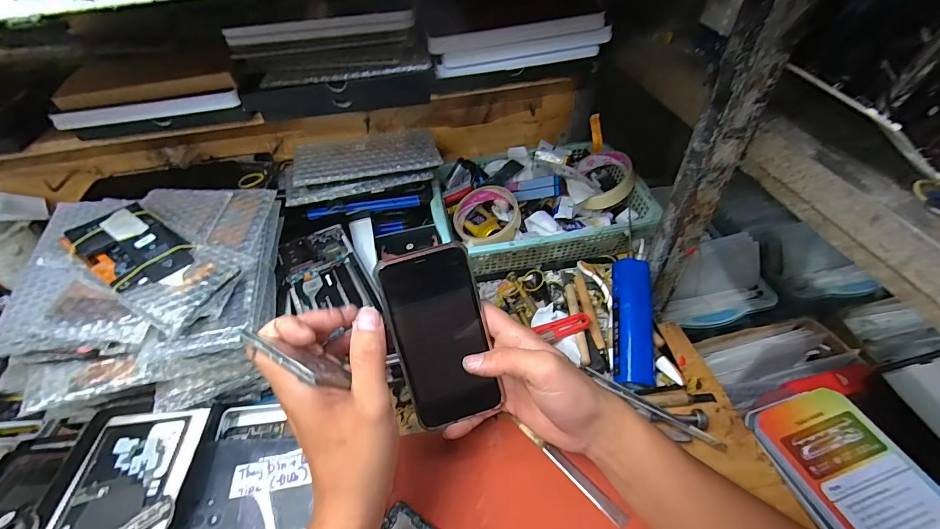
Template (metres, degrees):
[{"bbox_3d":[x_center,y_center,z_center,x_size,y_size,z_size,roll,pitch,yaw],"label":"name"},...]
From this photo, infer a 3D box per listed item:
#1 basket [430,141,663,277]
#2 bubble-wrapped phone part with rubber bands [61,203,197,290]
[{"bbox_3d":[0.088,-0.079,0.530,0.268,0.062,0.184,-9,47,-3],"label":"basket"},{"bbox_3d":[-0.289,-0.015,0.339,0.092,0.011,0.064,34,58,10],"label":"bubble-wrapped phone part with rubber bands"}]

